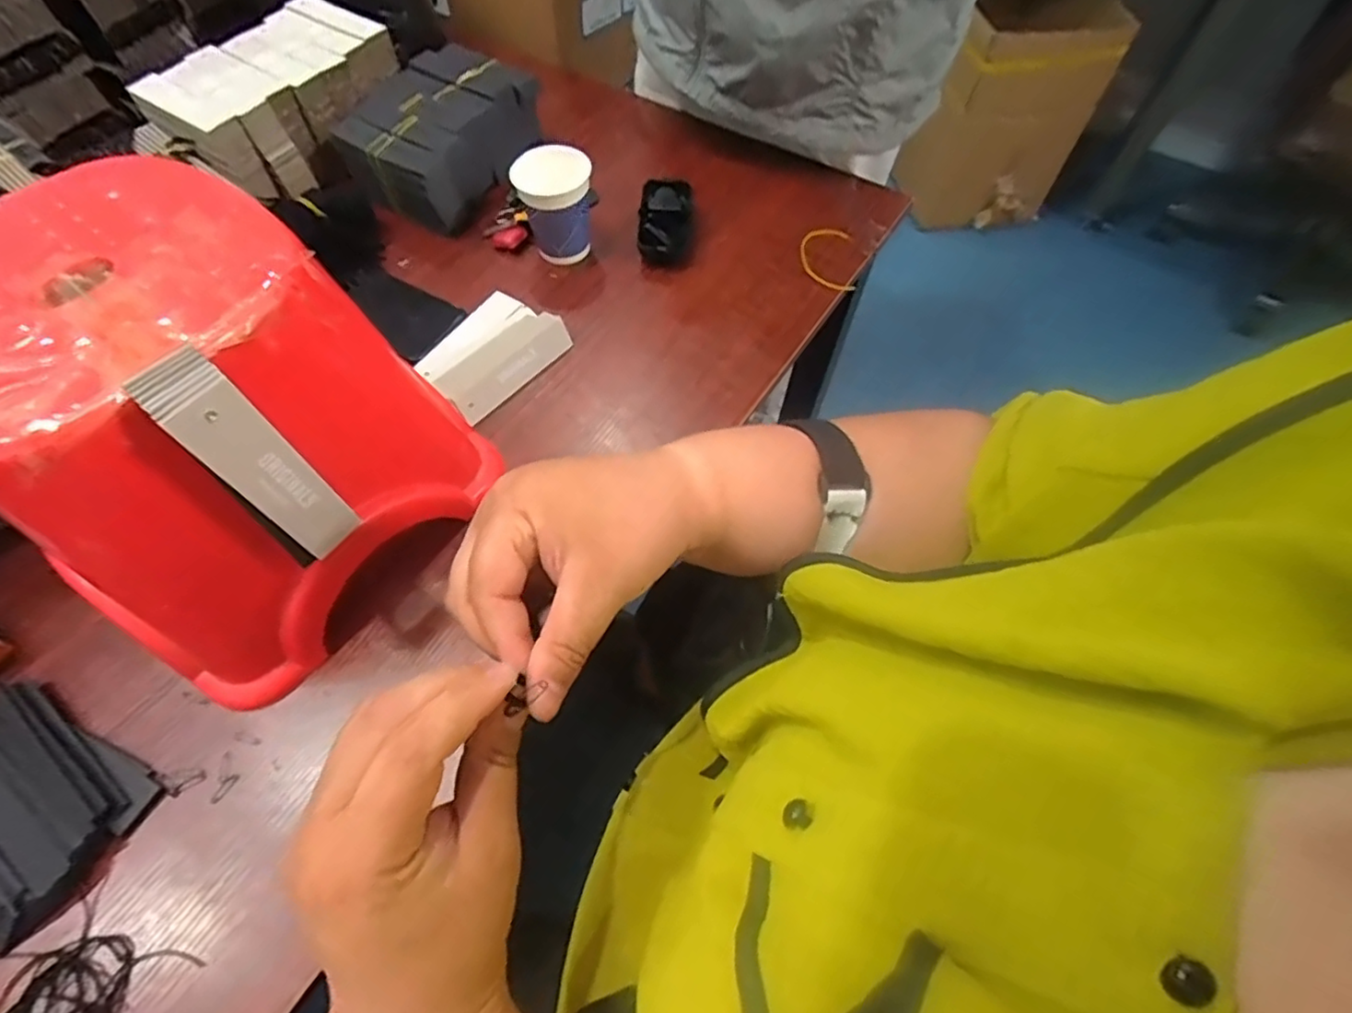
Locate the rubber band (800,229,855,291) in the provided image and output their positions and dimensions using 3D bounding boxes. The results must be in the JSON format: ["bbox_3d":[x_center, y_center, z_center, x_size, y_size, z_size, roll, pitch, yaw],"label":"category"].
[{"bbox_3d":[0.158,-0.260,0.663,0.051,0.009,0.086,0,68,3],"label":"rubber band"}]

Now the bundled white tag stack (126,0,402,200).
[{"bbox_3d":[-0.418,-0.434,0.668,0.140,0.078,0.241,31,64,15],"label":"bundled white tag stack"}]

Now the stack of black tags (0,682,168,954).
[{"bbox_3d":[-0.407,0.181,0.386,0.138,0.019,0.101,28,63,13],"label":"stack of black tags"}]

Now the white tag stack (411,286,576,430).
[{"bbox_3d":[-0.176,-0.147,0.579,0.107,0.029,0.125,37,65,18],"label":"white tag stack"}]

